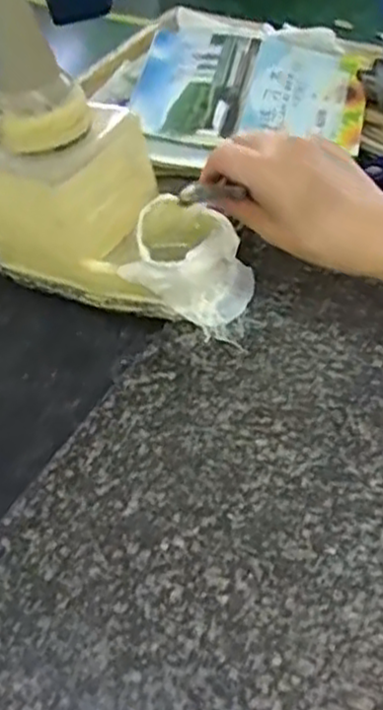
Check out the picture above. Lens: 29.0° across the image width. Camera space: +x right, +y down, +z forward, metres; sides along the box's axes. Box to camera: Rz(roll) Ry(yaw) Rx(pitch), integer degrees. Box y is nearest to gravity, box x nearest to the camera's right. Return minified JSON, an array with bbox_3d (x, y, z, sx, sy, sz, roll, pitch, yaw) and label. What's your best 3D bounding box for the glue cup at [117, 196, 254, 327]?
[{"bbox_3d":[0.001,-0.074,0.579,0.091,0.061,0.078,16,52,18],"label":"glue cup"}]

